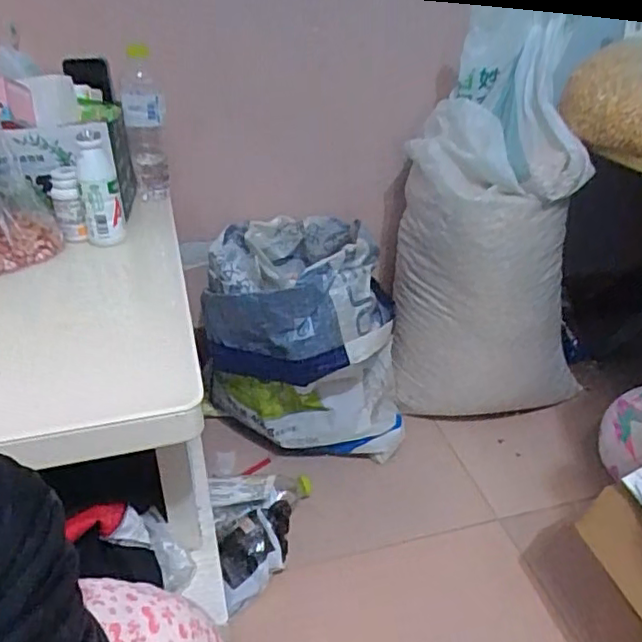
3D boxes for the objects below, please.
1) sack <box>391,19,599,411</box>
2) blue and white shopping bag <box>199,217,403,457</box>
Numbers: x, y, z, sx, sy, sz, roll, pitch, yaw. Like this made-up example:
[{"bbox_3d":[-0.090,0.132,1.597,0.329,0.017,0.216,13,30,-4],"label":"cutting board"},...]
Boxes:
[{"bbox_3d":[0.310,-0.113,1.070,0.339,0.609,0.172,1,31,3],"label":"sack"},{"bbox_3d":[-0.037,0.017,1.092,0.329,0.360,0.336,-7,31,-10],"label":"blue and white shopping bag"}]

